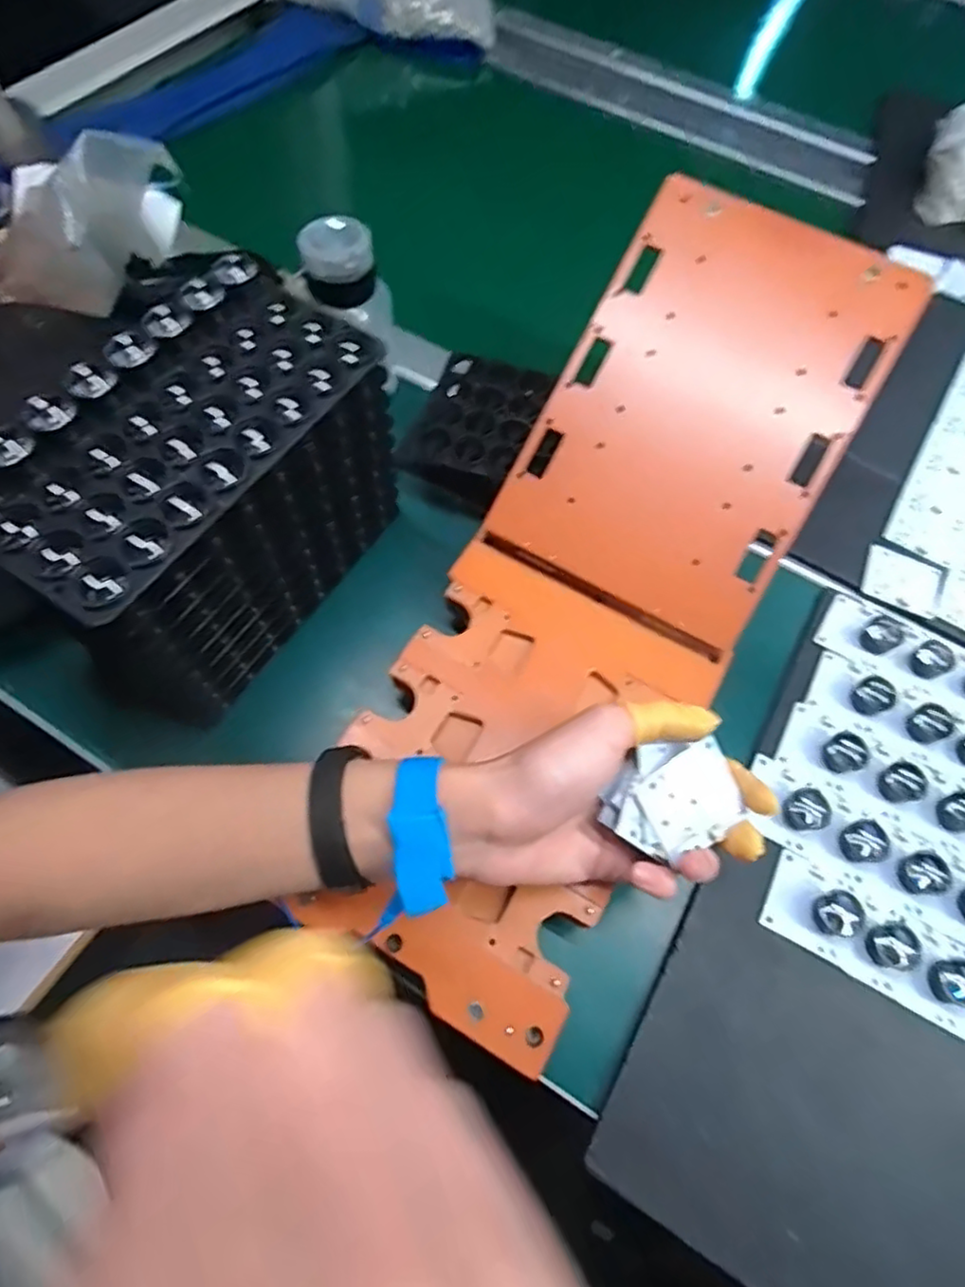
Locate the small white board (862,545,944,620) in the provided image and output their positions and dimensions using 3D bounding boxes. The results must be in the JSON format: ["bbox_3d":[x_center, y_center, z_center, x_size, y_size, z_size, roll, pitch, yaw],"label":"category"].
[{"bbox_3d":[0.287,-0.043,0.437,0.049,0.004,0.046,24,67,9],"label":"small white board"}]

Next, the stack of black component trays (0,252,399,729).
[{"bbox_3d":[-0.140,-0.076,0.346,0.095,0.148,0.196,32,69,12],"label":"stack of black component trays"}]

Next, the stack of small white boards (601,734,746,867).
[{"bbox_3d":[0.085,0.072,0.299,0.057,0.020,0.044,-14,89,-13],"label":"stack of small white boards"}]

